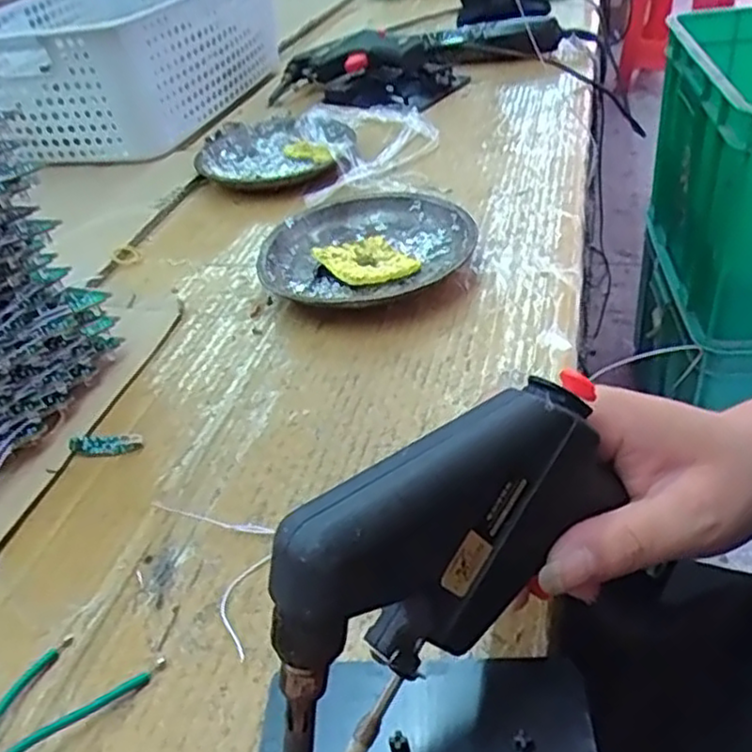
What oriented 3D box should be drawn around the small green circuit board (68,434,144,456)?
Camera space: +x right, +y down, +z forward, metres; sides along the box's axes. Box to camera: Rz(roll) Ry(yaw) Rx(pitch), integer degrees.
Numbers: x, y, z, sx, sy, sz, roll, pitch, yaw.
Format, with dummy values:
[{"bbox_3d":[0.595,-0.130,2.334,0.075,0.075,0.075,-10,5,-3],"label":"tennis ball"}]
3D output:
[{"bbox_3d":[-0.148,0.037,0.388,0.041,0.006,0.010,-2,38,8],"label":"small green circuit board"}]

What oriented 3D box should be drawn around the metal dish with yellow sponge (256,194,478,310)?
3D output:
[{"bbox_3d":[-0.011,-0.088,0.508,0.142,0.031,0.129,-29,42,-25],"label":"metal dish with yellow sponge"}]

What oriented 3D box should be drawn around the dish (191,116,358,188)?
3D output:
[{"bbox_3d":[-0.098,-0.225,0.702,0.152,0.026,0.175,-9,38,-1],"label":"dish"}]

